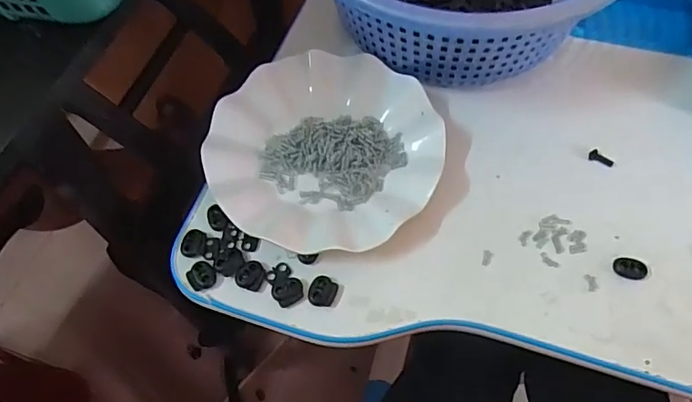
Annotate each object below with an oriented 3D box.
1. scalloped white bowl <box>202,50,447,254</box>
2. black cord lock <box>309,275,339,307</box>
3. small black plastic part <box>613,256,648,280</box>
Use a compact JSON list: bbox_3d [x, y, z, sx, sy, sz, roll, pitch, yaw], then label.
[{"bbox_3d":[-0.017,-0.044,0.407,0.178,0.023,0.175,-1,60,2],"label":"scalloped white bowl"},{"bbox_3d":[-0.016,0.062,0.356,0.019,0.006,0.021,18,63,13],"label":"black cord lock"},{"bbox_3d":[0.199,0.047,0.357,0.022,0.004,0.015,12,62,10],"label":"small black plastic part"}]

